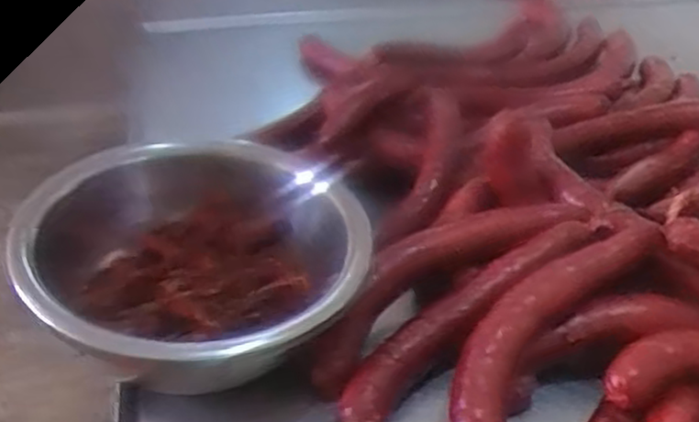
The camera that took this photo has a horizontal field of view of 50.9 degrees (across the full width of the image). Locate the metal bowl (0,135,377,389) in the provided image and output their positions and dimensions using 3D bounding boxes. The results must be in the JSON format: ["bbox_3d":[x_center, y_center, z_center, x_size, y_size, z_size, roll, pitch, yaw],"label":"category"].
[{"bbox_3d":[-0.132,0.057,0.637,0.275,0.127,0.259,1,38,-1],"label":"metal bowl"}]

